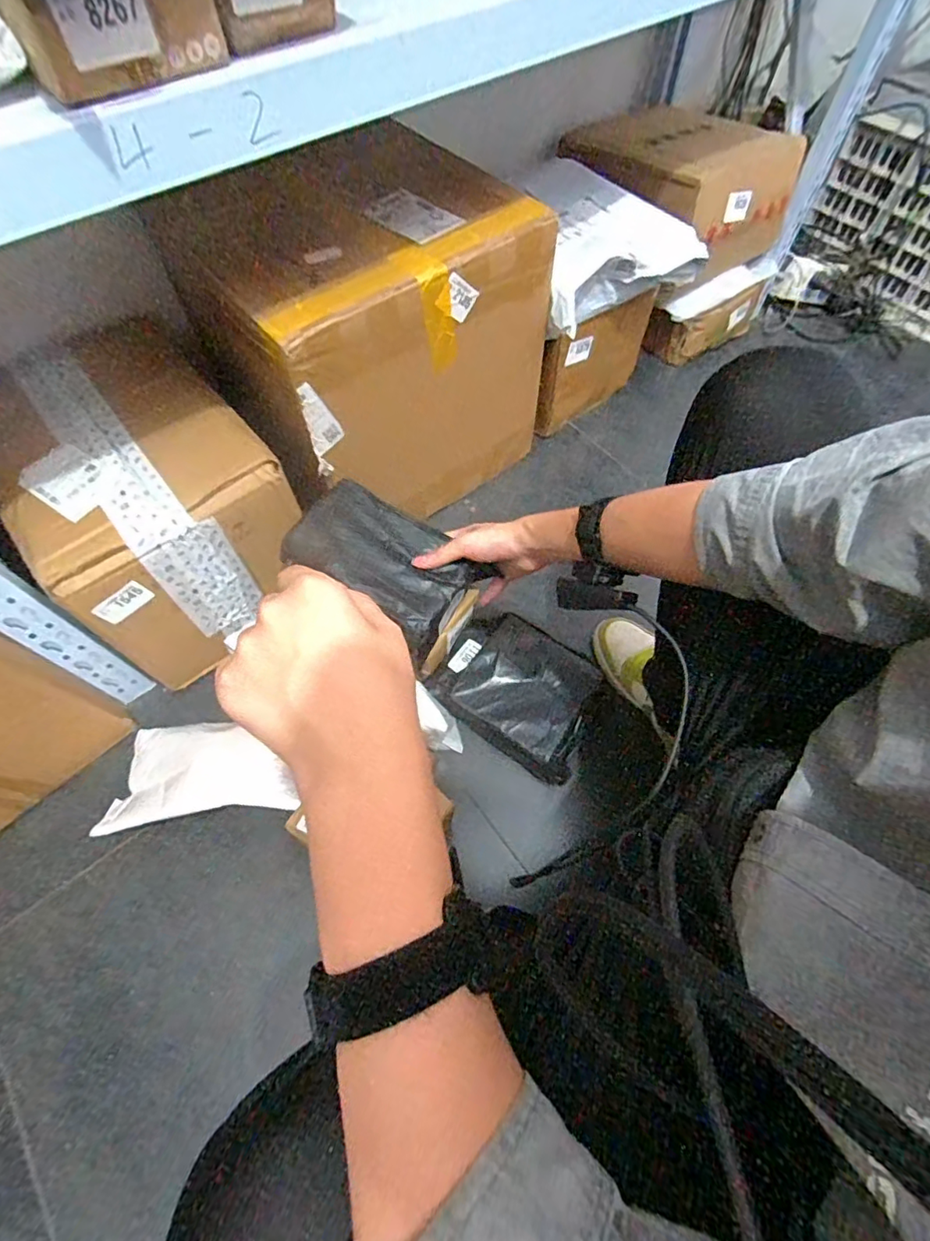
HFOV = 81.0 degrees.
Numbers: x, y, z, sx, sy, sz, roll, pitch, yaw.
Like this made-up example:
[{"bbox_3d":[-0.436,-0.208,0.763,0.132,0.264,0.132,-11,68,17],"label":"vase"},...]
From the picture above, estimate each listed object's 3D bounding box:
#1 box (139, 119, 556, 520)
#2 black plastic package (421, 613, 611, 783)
[{"bbox_3d":[-0.108,-0.393,0.860,0.269,0.410,0.424,41,70,19],"label":"box"},{"bbox_3d":[0.079,0.100,0.810,0.239,0.065,0.178,29,66,14],"label":"black plastic package"}]

